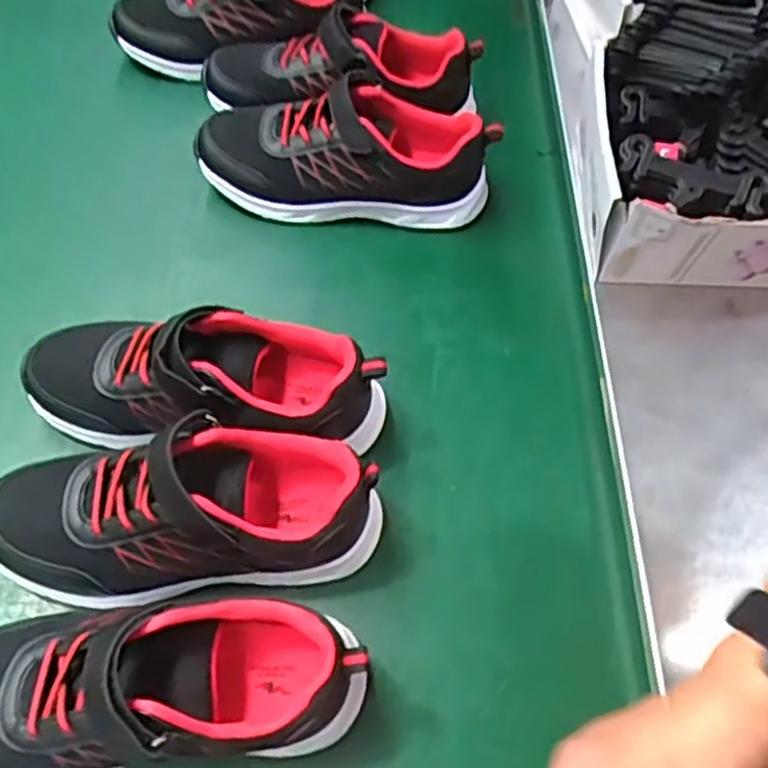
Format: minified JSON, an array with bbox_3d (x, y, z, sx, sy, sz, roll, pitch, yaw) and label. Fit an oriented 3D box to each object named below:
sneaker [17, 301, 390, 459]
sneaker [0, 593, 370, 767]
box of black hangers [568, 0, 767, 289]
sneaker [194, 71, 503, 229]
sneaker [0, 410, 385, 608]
[{"bbox_3d":[-0.118,-0.002,0.498,0.234,0.095,0.084,10,58,5],"label":"sneaker"},{"bbox_3d":[-0.129,0.163,0.403,0.234,0.102,0.089,-1,58,-1],"label":"sneaker"},{"bbox_3d":[0.279,-0.177,0.574,0.243,0.124,0.213,1,61,4],"label":"box of black hangers"},{"bbox_3d":[-0.033,-0.186,0.617,0.238,0.094,0.081,9,58,5],"label":"sneaker"},{"bbox_3d":[-0.120,0.078,0.455,0.234,0.104,0.078,-6,58,-5],"label":"sneaker"}]

